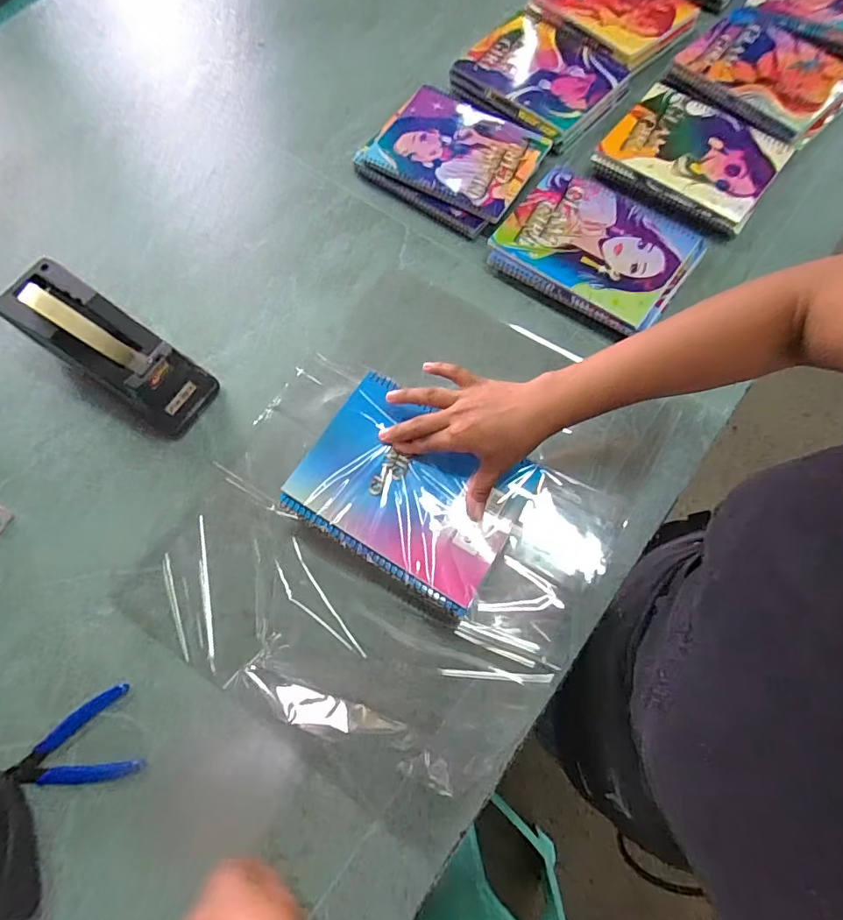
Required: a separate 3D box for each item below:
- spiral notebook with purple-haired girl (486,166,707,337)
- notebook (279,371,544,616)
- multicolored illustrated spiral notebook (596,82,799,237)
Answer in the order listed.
[{"bbox_3d":[0.205,-0.250,0.579,0.204,0.021,0.168,33,74,12],"label":"spiral notebook with purple-haired girl"},{"bbox_3d":[-0.011,0.024,0.464,0.197,0.019,0.155,30,74,11],"label":"notebook"},{"bbox_3d":[0.342,-0.389,0.624,0.197,0.014,0.174,35,75,12],"label":"multicolored illustrated spiral notebook"}]

